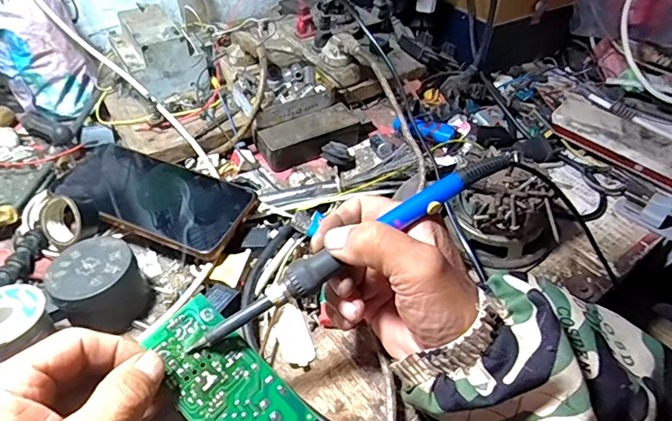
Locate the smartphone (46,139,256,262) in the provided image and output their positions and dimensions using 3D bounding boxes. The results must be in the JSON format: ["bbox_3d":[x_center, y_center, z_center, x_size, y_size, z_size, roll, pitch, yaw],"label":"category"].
[{"bbox_3d":[-0.162,-0.018,0.397,0.180,0.011,0.079,21,53,12],"label":"smartphone"}]

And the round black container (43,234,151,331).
[{"bbox_3d":[-0.172,0.053,0.342,0.058,0.043,0.063,2,52,-3],"label":"round black container"}]

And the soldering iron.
[{"bbox_3d":[0.011,0.021,0.273,0.215,0.015,0.017,-32,57,-5],"label":"soldering iron"}]

